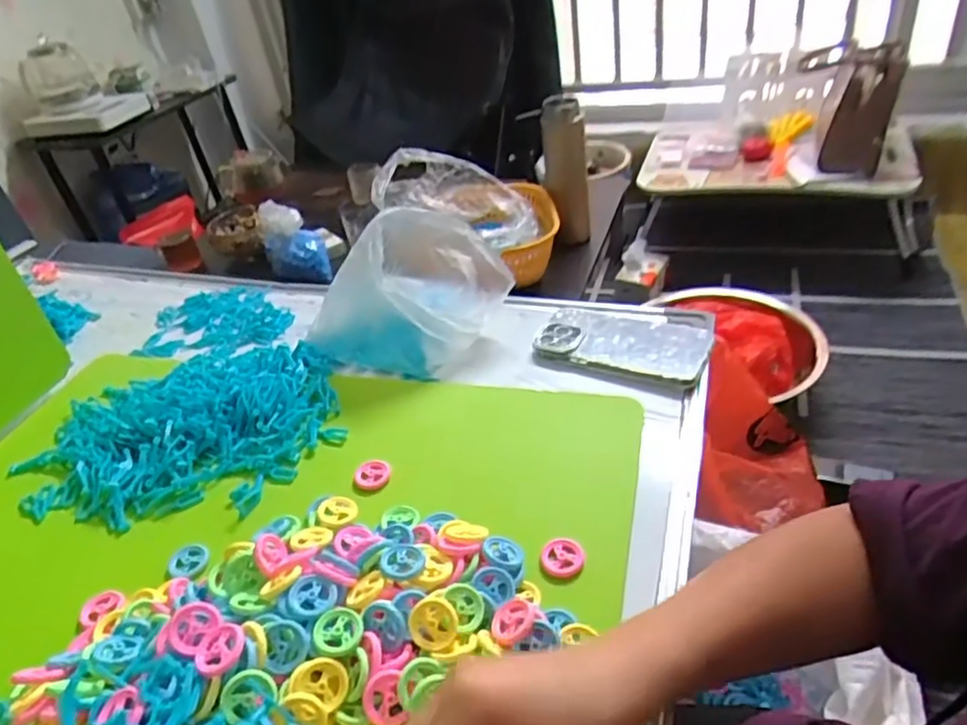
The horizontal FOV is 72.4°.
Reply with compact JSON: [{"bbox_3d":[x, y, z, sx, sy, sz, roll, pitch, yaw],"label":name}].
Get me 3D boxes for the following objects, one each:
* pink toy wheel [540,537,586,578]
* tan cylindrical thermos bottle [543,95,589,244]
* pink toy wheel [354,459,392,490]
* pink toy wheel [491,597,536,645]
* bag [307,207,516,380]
[{"bbox_3d":[0.056,0.136,0.464,0.030,0.006,0.028,-6,36,5],"label":"pink toy wheel"},{"bbox_3d":[0.125,-0.301,1.051,0.067,0.224,0.063,-13,27,-9],"label":"tan cylindrical thermos bottle"},{"bbox_3d":[-0.092,0.093,0.551,0.029,0.011,0.024,-24,38,-19],"label":"pink toy wheel"},{"bbox_3d":[0.018,0.161,0.412,0.029,0.004,0.027,-17,37,13],"label":"pink toy wheel"},{"bbox_3d":[-0.082,-0.073,0.673,0.202,0.122,0.129,-1,37,8],"label":"bag"}]

